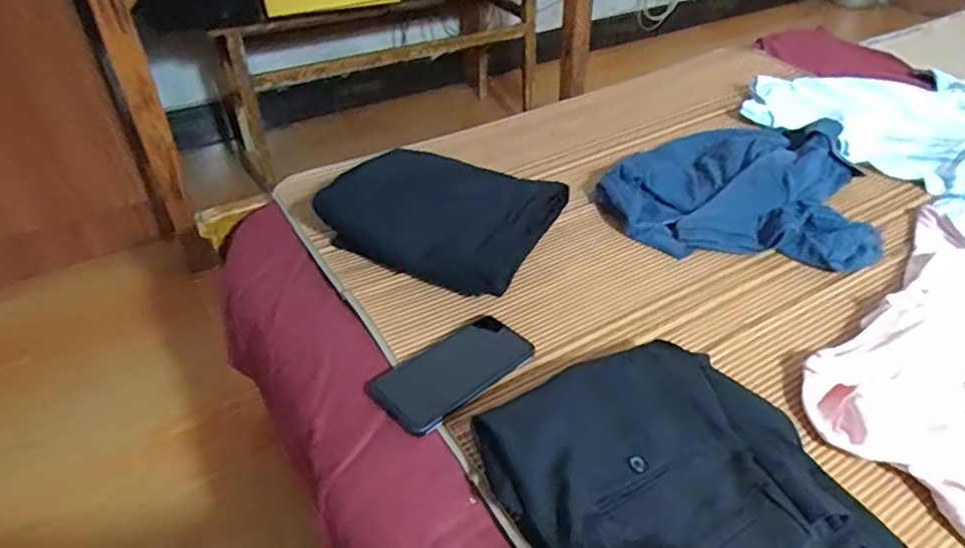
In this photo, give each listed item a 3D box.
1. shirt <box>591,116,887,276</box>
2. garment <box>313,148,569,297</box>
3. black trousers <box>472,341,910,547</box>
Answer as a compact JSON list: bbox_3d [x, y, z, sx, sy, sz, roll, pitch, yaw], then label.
[{"bbox_3d":[0.345,-0.131,0.845,0.352,0.062,0.284,7,39,11],"label":"shirt"},{"bbox_3d":[-0.061,-0.091,0.791,0.280,0.071,0.228,16,42,21],"label":"garment"},{"bbox_3d":[0.227,0.237,0.413,0.233,0.040,0.502,-27,50,-27],"label":"black trousers"}]

